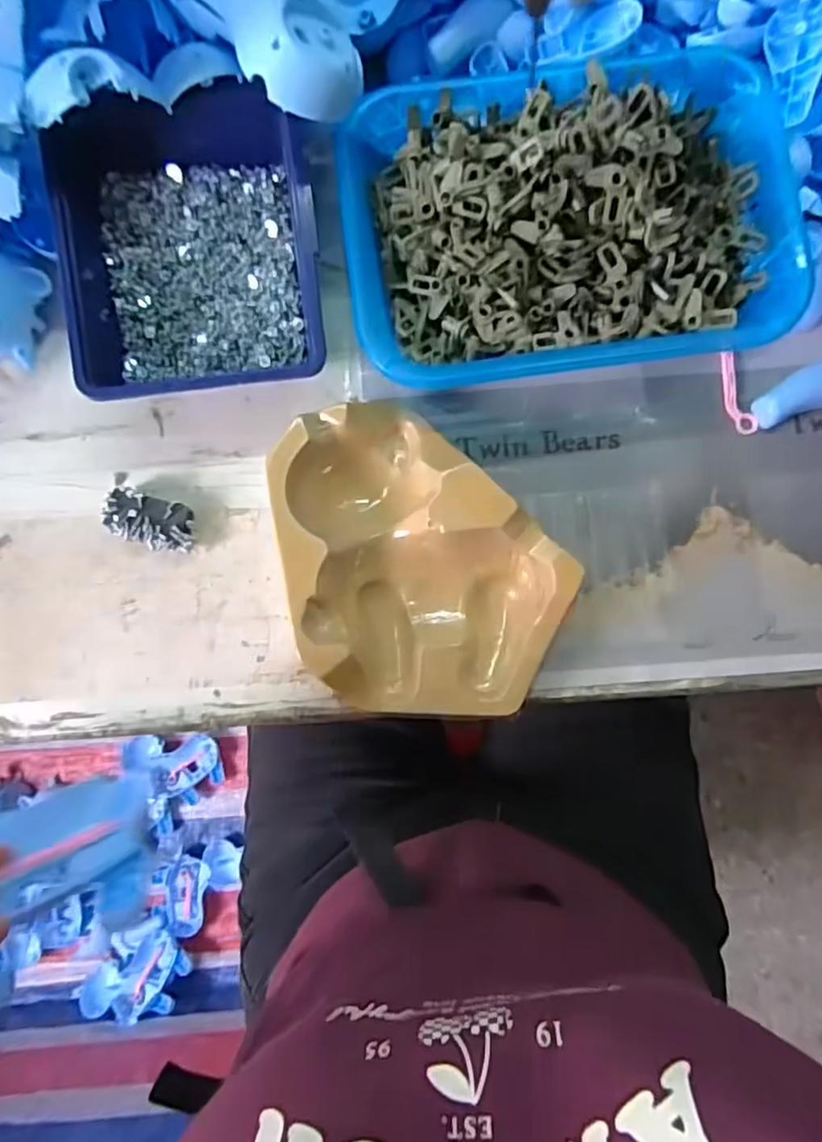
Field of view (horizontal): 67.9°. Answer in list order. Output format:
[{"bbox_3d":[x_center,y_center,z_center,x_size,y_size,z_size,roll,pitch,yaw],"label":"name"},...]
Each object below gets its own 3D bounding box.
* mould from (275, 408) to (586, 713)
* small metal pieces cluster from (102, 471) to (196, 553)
[{"bbox_3d":[-0.005,-0.001,0.359,0.138,0.053,0.190,-43,87,-2],"label":"mould"},{"bbox_3d":[-0.166,-0.034,0.384,0.066,0.017,0.034,27,87,2],"label":"small metal pieces cluster"}]

